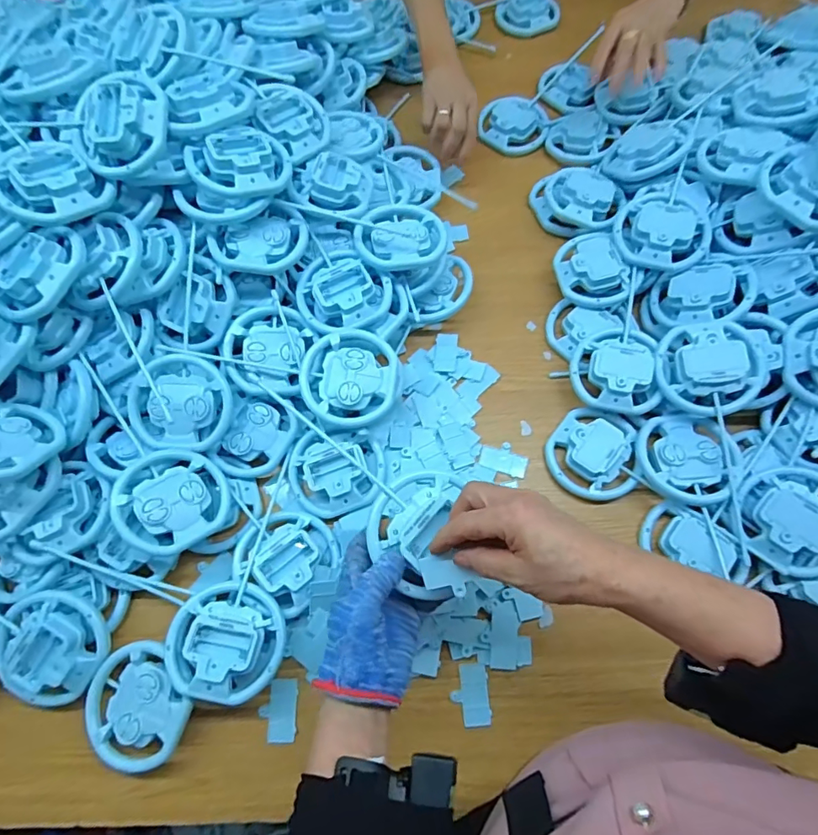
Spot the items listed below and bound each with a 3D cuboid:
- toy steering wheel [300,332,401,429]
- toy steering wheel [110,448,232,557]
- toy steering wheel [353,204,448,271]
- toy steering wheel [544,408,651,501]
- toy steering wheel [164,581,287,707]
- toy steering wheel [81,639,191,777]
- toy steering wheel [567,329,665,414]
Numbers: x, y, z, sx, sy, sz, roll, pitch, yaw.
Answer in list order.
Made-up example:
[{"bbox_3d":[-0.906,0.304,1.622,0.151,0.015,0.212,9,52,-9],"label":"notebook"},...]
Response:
[{"bbox_3d":[-0.060,-0.041,0.514,0.100,0.022,0.097,0,69,1],"label":"toy steering wheel"},{"bbox_3d":[-0.230,0.079,0.481,0.100,0.014,0.097,10,65,-21],"label":"toy steering wheel"},{"bbox_3d":[-0.009,-0.206,0.560,0.100,0.016,0.085,-1,69,1],"label":"toy steering wheel"},{"bbox_3d":[0.199,0.038,0.534,0.094,0.030,0.098,0,69,1],"label":"toy steering wheel"},{"bbox_3d":[-0.165,0.201,0.446,0.099,0.034,0.096,0,69,1],"label":"toy steering wheel"},{"bbox_3d":[-0.243,0.260,0.447,0.088,0.035,0.101,-31,72,-10],"label":"toy steering wheel"},{"bbox_3d":[0.226,-0.053,0.540,0.087,0.027,0.096,2,69,2],"label":"toy steering wheel"}]

